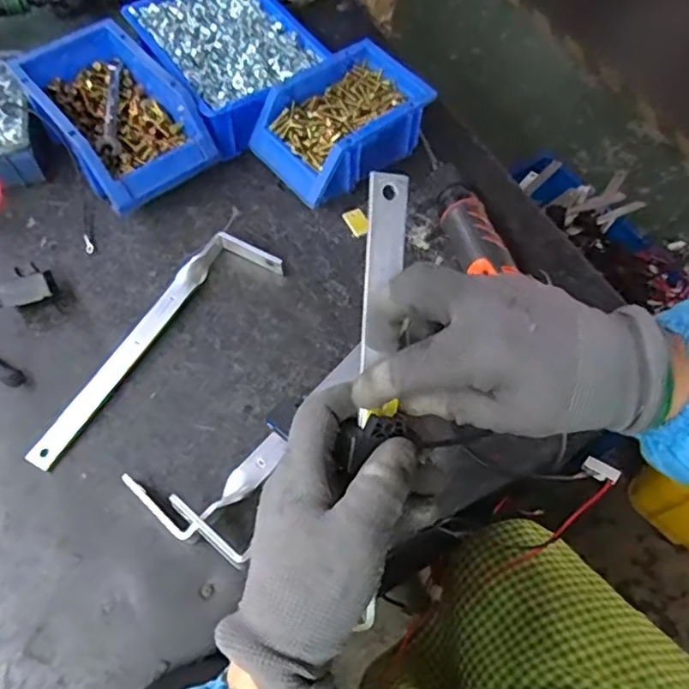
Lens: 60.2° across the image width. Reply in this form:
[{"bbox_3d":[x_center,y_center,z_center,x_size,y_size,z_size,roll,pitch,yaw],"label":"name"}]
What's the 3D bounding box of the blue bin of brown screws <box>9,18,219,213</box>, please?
[{"bbox_3d":[-0.221,-0.218,0.576,0.113,0.081,0.180,-37,68,-19],"label":"blue bin of brown screws"}]

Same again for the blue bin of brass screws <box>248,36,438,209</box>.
[{"bbox_3d":[-0.002,-0.208,0.577,0.150,0.072,0.118,-36,68,-18],"label":"blue bin of brass screws"}]

